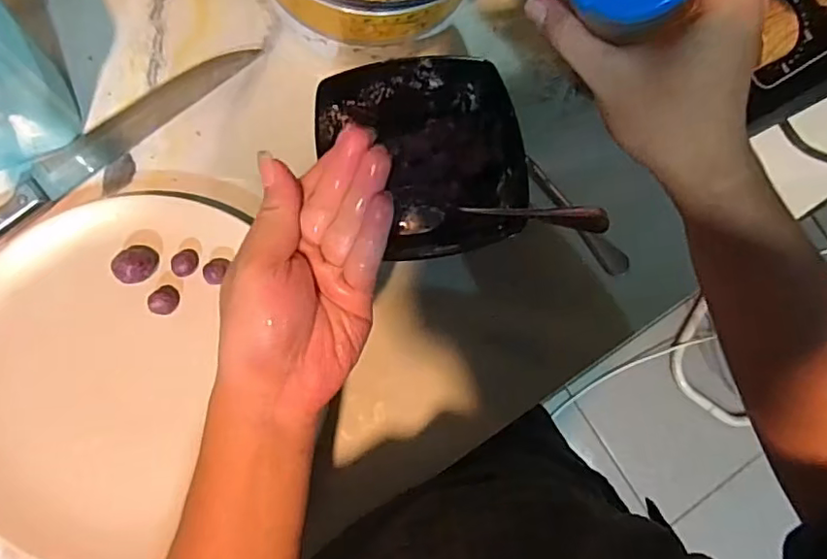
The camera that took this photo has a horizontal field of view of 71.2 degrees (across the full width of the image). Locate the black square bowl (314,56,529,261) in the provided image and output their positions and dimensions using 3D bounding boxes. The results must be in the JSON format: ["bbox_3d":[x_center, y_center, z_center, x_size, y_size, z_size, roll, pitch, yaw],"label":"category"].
[{"bbox_3d":[0.008,-0.086,0.431,0.132,0.060,0.139,-17,85,-9],"label":"black square bowl"}]

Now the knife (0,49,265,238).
[{"bbox_3d":[-0.242,-0.091,0.421,0.292,0.019,0.033,-42,89,-10],"label":"knife"}]

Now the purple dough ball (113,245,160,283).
[{"bbox_3d":[-0.196,-0.011,0.409,0.026,0.019,0.028,1,83,-7],"label":"purple dough ball"}]

